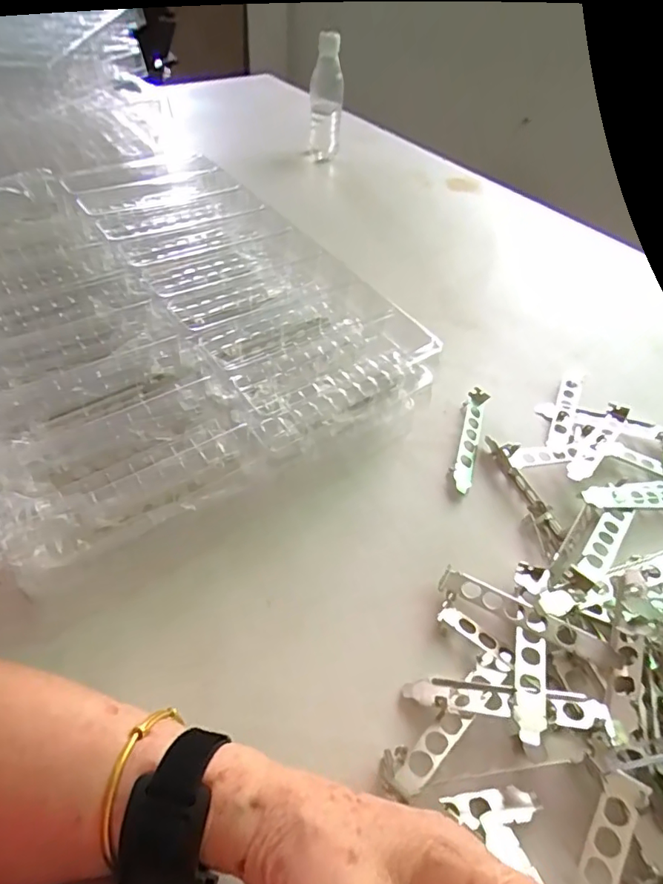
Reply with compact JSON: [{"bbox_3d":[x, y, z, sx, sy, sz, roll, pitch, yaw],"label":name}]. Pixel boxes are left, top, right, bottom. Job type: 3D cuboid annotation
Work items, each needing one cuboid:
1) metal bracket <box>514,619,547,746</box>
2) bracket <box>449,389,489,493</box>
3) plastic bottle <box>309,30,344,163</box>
[{"bbox_3d":[0.123,0.145,0.310,0.018,0.006,0.078,7,42,16],"label":"metal bracket"},{"bbox_3d":[0.127,-0.003,0.465,0.021,0.016,0.120,15,50,9],"label":"bracket"},{"bbox_3d":[-0.011,-0.563,0.844,0.060,0.190,0.071,2,49,-2],"label":"plastic bottle"}]

